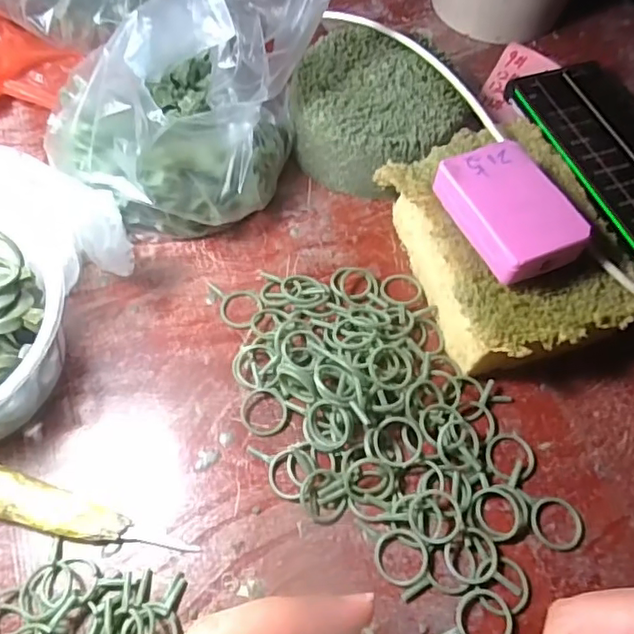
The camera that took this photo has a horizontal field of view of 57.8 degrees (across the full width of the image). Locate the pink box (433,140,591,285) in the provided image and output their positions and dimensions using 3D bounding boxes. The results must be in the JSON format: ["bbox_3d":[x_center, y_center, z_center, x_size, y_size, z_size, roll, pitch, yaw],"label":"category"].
[{"bbox_3d":[0.091,-0.050,0.275,0.045,0.027,0.068,-20,64,-12],"label":"pink box"}]

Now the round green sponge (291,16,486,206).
[{"bbox_3d":[0.029,-0.124,0.347,0.088,0.046,0.100,-28,66,-16],"label":"round green sponge"}]

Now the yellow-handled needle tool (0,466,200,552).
[{"bbox_3d":[-0.117,0.082,0.248,0.123,0.010,0.019,15,62,7],"label":"yellow-handled needle tool"}]

